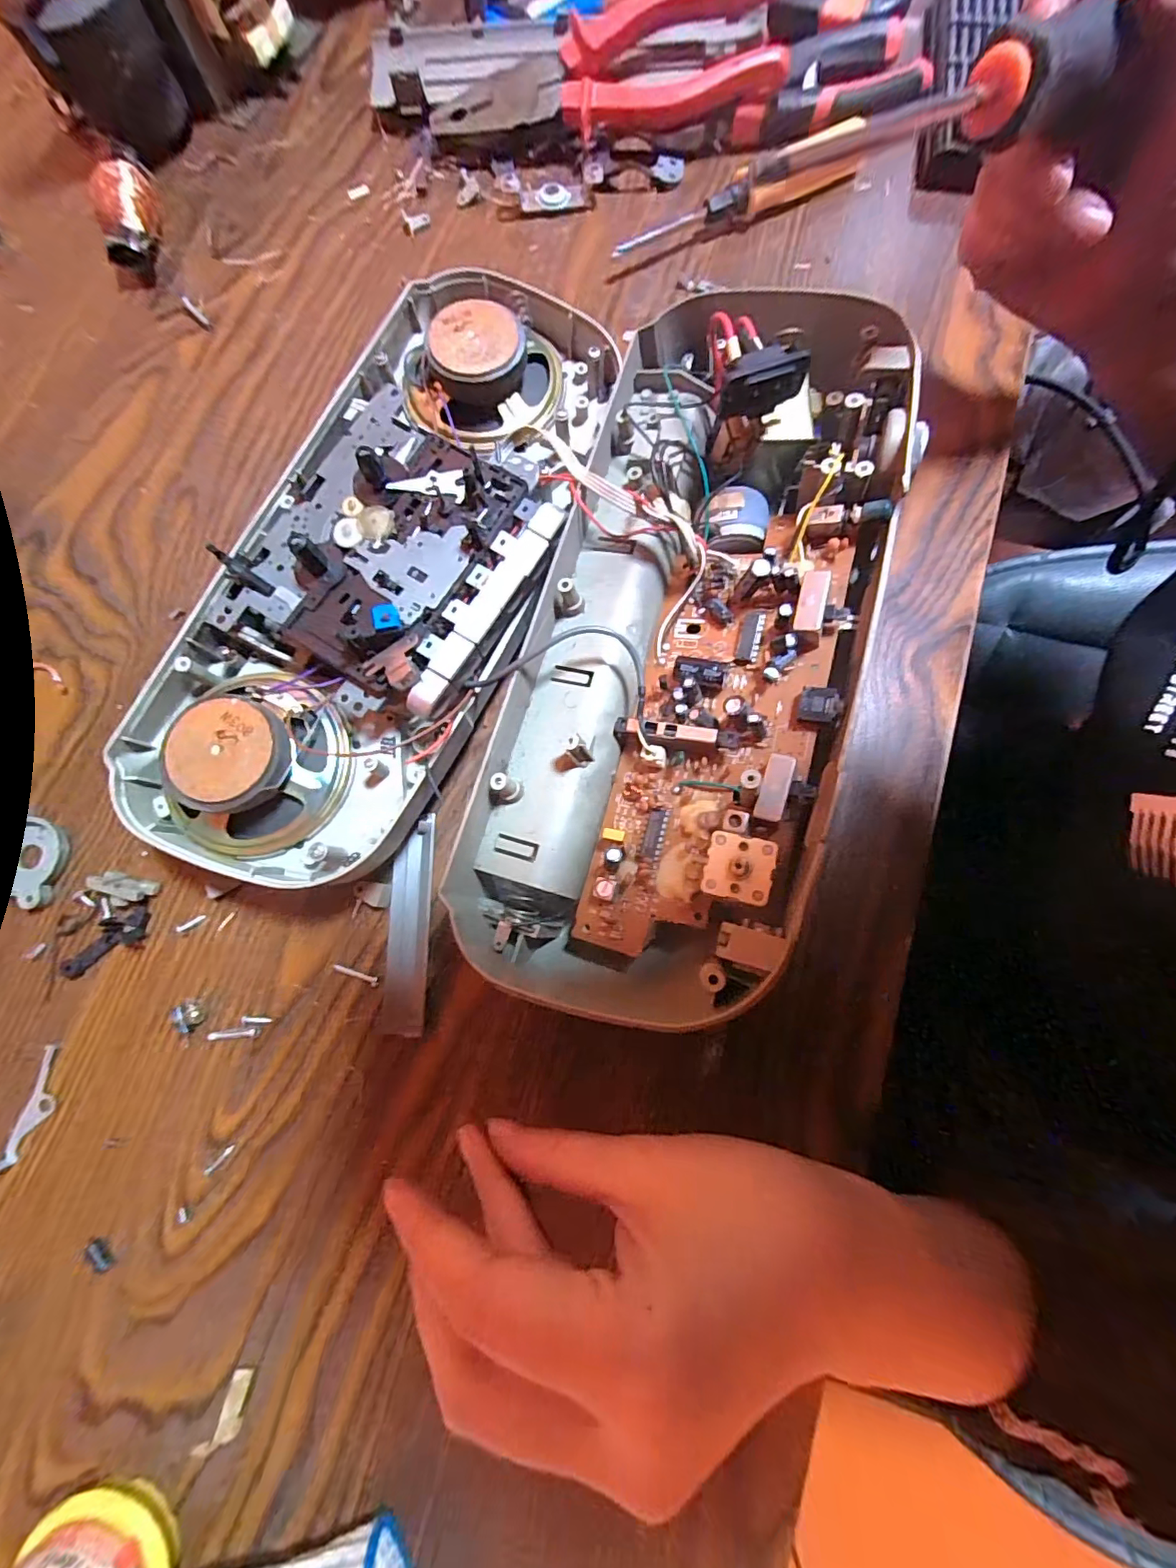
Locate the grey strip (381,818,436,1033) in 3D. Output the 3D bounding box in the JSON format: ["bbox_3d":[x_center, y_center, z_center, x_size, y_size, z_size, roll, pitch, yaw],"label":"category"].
[{"bbox_3d":[-0.075,0.058,0.226,0.018,0.005,0.086,-1,77,0],"label":"grey strip"}]

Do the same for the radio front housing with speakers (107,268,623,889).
[{"bbox_3d":[-0.082,-0.099,0.236,0.128,0.053,0.294,21,78,5],"label":"radio front housing with speakers"}]

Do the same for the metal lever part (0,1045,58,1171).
[{"bbox_3d":[-0.220,0.128,0.209,0.014,0.010,0.045,25,79,6],"label":"metal lever part"}]

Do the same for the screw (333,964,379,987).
[{"bbox_3d":[-0.097,0.079,0.222,0.021,0.004,0.004,14,78,3],"label":"screw"}]

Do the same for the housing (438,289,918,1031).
[{"bbox_3d":[0.033,-0.061,0.214,0.135,0.075,0.285,17,78,4],"label":"housing"}]

